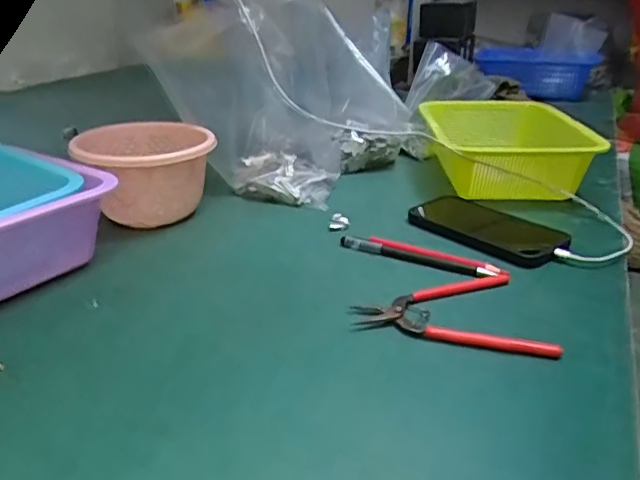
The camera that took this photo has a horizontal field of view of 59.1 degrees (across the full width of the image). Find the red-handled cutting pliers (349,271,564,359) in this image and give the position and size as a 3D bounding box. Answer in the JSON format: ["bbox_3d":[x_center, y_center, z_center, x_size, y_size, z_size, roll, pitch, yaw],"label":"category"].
[{"bbox_3d":[0.111,0.049,0.472,0.153,0.010,0.117,9,26,13],"label":"red-handled cutting pliers"}]

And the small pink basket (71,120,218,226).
[{"bbox_3d":[-0.183,-0.062,0.610,0.142,0.089,0.120,-10,27,-22],"label":"small pink basket"}]

